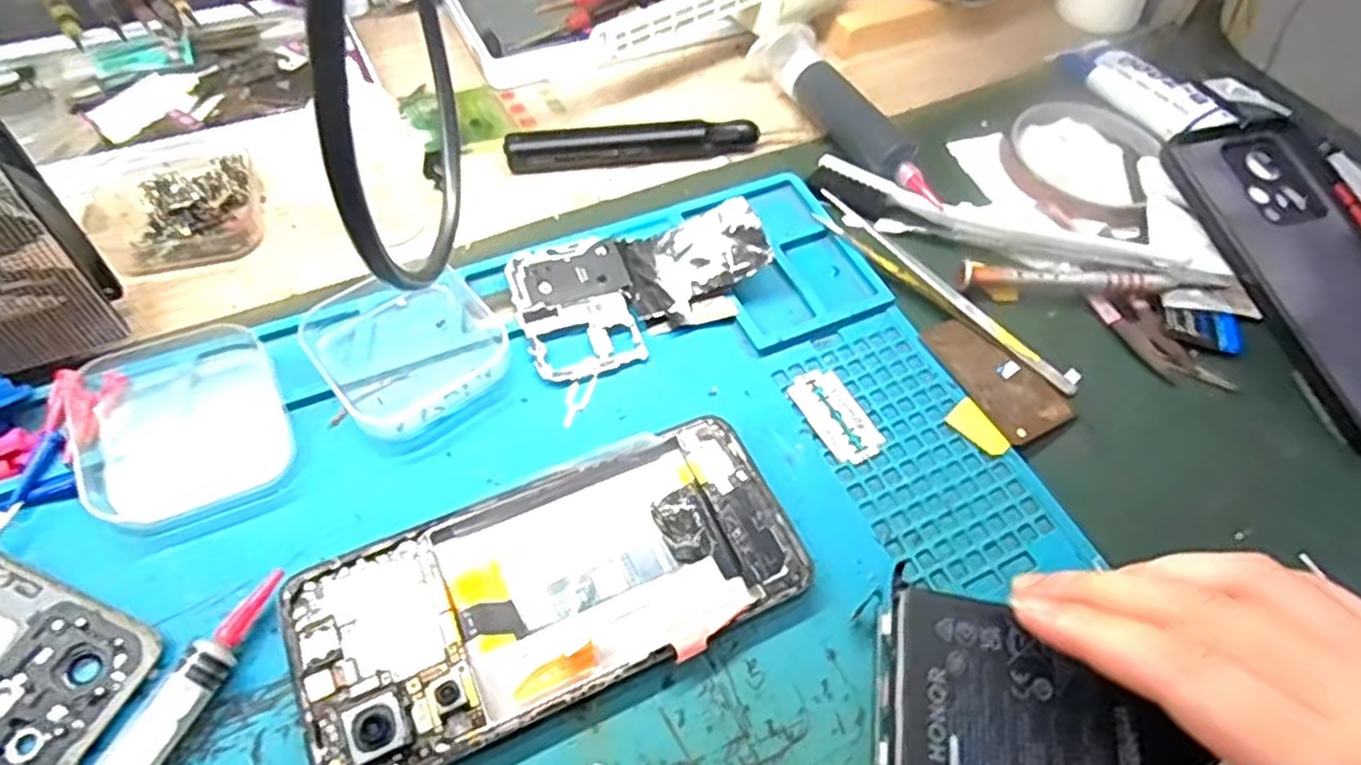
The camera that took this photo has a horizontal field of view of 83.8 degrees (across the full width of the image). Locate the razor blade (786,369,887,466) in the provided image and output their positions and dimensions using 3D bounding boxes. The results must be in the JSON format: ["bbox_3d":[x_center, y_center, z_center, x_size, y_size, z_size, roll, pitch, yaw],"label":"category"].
[{"bbox_3d":[0.061,0.012,0.296,0.023,0.004,0.043,-24,62,-19],"label":"razor blade"}]

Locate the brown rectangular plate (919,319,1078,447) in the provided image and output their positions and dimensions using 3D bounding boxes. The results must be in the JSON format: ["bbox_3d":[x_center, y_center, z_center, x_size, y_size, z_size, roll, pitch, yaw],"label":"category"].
[{"bbox_3d":[0.130,-0.004,0.312,0.035,0.004,0.061,-24,62,-19],"label":"brown rectangular plate"}]

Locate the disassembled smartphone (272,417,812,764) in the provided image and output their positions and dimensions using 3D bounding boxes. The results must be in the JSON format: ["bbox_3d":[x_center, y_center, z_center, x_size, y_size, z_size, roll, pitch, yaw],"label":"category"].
[{"bbox_3d":[-0.041,0.067,0.247,0.158,0.009,0.073,-21,61,-18],"label":"disassembled smartphone"}]

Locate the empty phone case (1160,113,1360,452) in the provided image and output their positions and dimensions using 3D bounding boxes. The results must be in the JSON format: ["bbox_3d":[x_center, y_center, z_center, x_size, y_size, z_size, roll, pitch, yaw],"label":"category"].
[{"bbox_3d":[0.291,-0.051,0.345,0.082,0.012,0.165,-13,67,-12],"label":"empty phone case"}]

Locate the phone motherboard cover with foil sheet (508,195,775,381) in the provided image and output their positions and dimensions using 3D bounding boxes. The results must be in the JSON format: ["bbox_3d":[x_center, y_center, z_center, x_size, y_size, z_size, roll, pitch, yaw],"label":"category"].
[{"bbox_3d":[-0.014,-0.041,0.316,0.105,0.011,0.062,-19,69,-9],"label":"phone motherboard cover with foil sheet"}]

